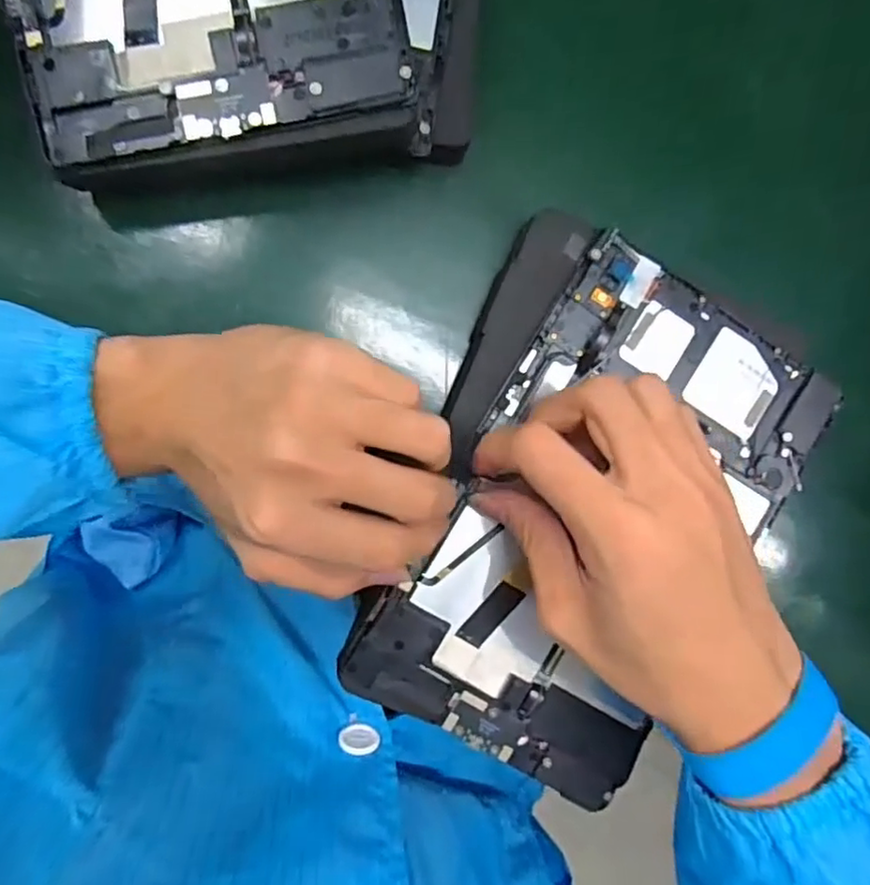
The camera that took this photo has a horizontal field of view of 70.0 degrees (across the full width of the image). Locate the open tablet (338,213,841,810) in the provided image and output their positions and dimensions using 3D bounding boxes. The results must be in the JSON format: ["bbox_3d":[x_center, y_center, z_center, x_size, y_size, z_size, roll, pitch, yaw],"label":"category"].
[{"bbox_3d":[0.074,0.034,0.299,0.171,0.014,0.243,26,90,-8],"label":"open tablet"}]

